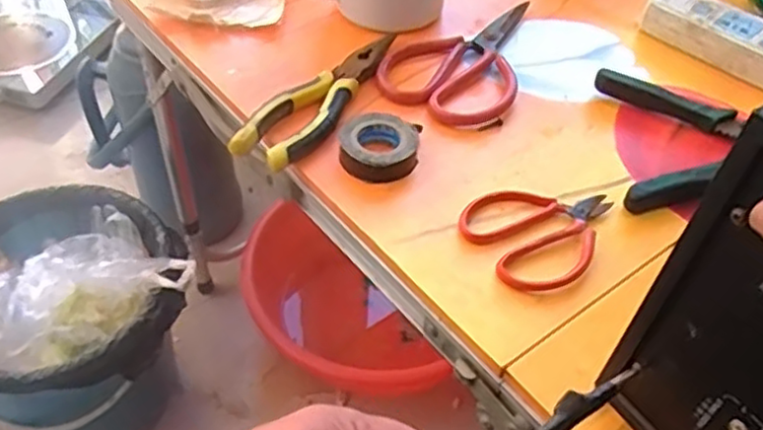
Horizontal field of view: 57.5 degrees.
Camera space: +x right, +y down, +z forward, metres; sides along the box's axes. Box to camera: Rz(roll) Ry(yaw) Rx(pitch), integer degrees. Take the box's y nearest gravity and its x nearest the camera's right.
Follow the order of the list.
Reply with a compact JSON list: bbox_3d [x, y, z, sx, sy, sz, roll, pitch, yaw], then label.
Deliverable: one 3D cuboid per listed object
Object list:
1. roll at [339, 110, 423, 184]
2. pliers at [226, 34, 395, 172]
[{"bbox_3d":[0.000,-0.048,0.487,0.053,0.021,0.049,2,47,-2],"label":"roll"},{"bbox_3d":[-0.040,-0.090,0.523,0.045,0.015,0.170,28,51,21],"label":"pliers"}]

